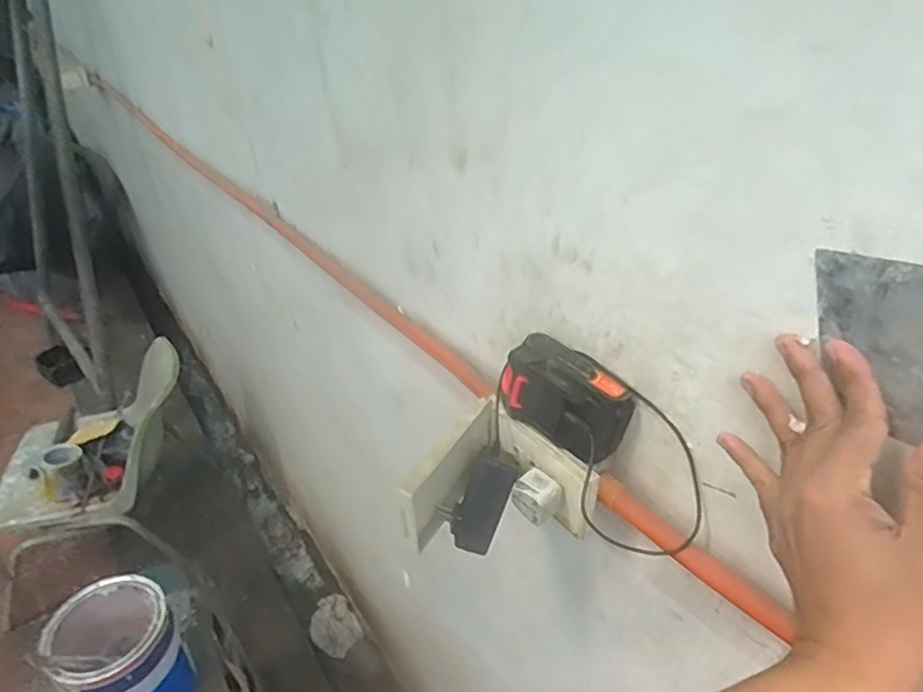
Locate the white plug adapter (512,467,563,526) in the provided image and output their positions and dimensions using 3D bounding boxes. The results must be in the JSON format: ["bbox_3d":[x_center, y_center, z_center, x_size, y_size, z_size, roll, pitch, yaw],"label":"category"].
[{"bbox_3d":[0.066,0.133,0.529,0.032,0.030,0.032,-26,41,-33],"label":"white plug adapter"}]

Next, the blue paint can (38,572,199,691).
[{"bbox_3d":[-0.529,0.490,0.941,0.159,0.219,0.183,-29,42,-36],"label":"blue paint can"}]

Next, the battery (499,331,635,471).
[{"bbox_3d":[0.089,0.044,0.522,0.054,0.069,0.114,-27,41,-34],"label":"battery"}]

